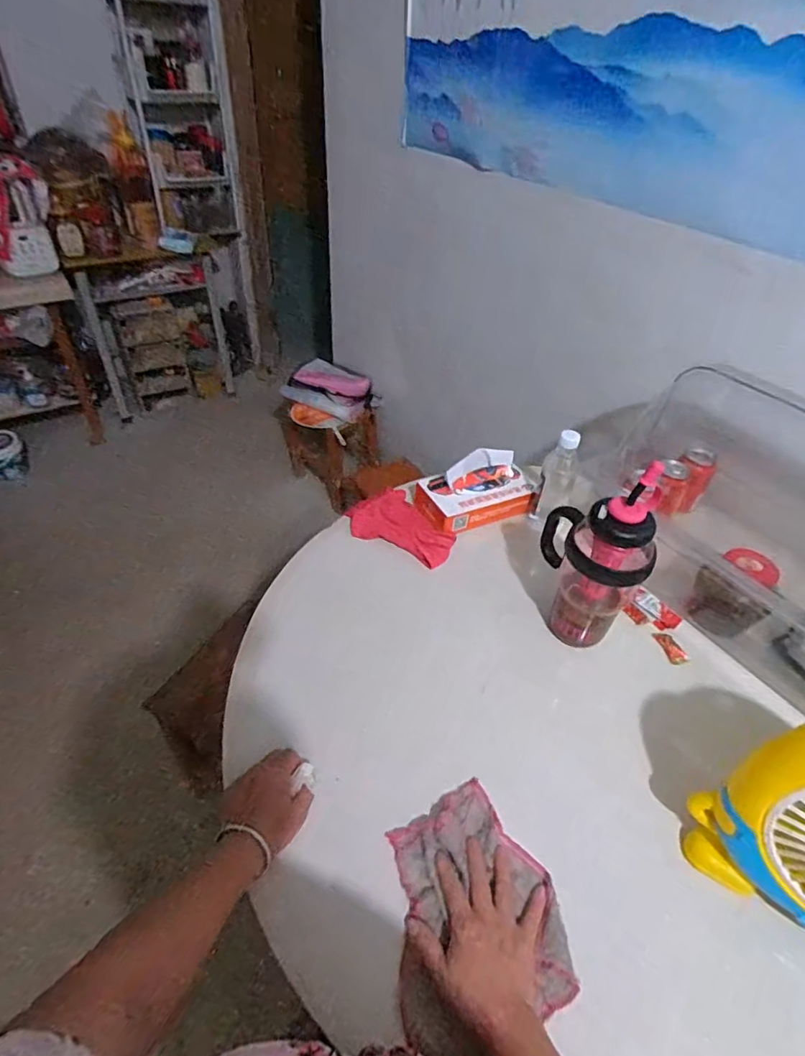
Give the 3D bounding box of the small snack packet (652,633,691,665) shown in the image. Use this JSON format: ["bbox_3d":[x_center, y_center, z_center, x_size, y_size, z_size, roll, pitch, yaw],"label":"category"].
[{"bbox_3d":[0.397,0.177,0.794,0.031,0.005,0.058,-7,44,-13],"label":"small snack packet"}]

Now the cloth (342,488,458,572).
[{"bbox_3d":[-0.004,0.001,0.936,0.121,0.018,0.191,-29,52,-30],"label":"cloth"}]

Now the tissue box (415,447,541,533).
[{"bbox_3d":[0.136,-0.076,0.977,0.214,0.085,0.116,-17,47,-21],"label":"tissue box"}]

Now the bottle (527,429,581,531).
[{"bbox_3d":[0.260,-0.067,0.927,0.059,0.192,0.062,19,45,15],"label":"bottle"}]

